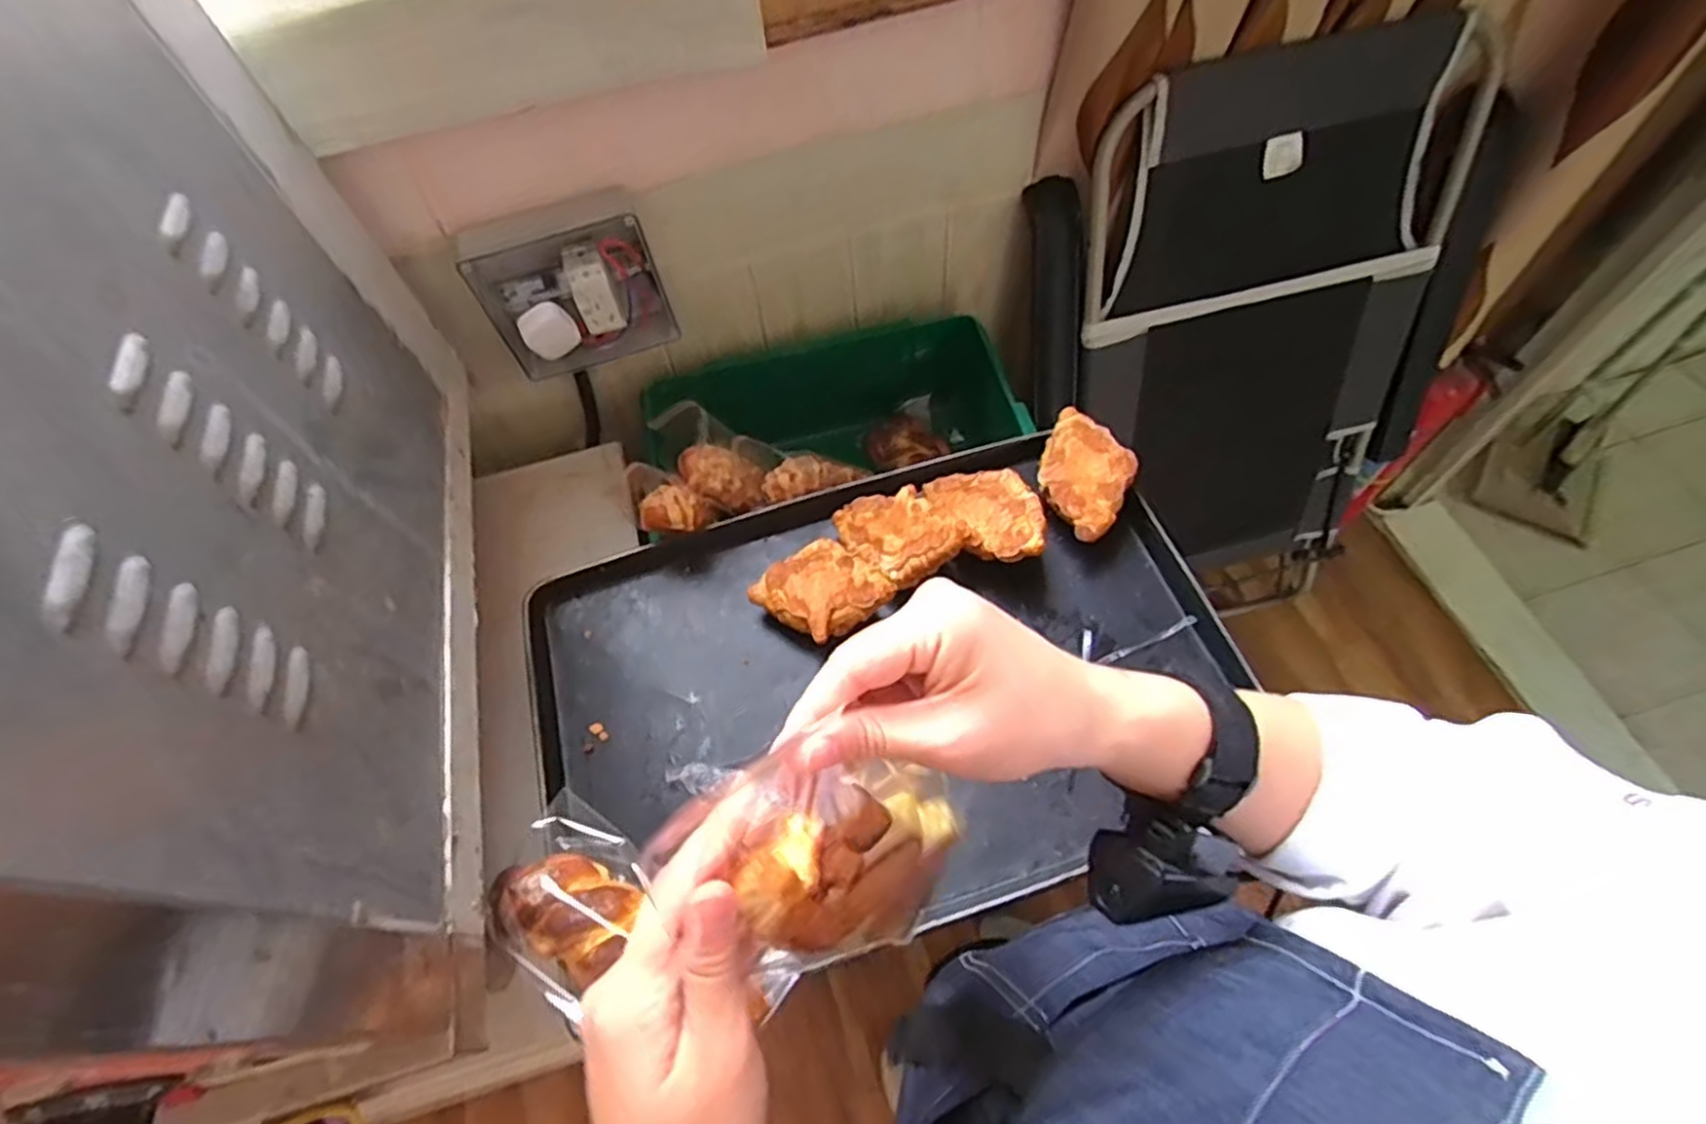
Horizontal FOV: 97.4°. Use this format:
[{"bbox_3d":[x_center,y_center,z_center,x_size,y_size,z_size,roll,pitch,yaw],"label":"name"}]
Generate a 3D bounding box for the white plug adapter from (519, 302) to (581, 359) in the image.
[{"bbox_3d":[-0.288,-0.219,0.709,0.047,0.047,0.028,-31,64,-13],"label":"white plug adapter"}]

